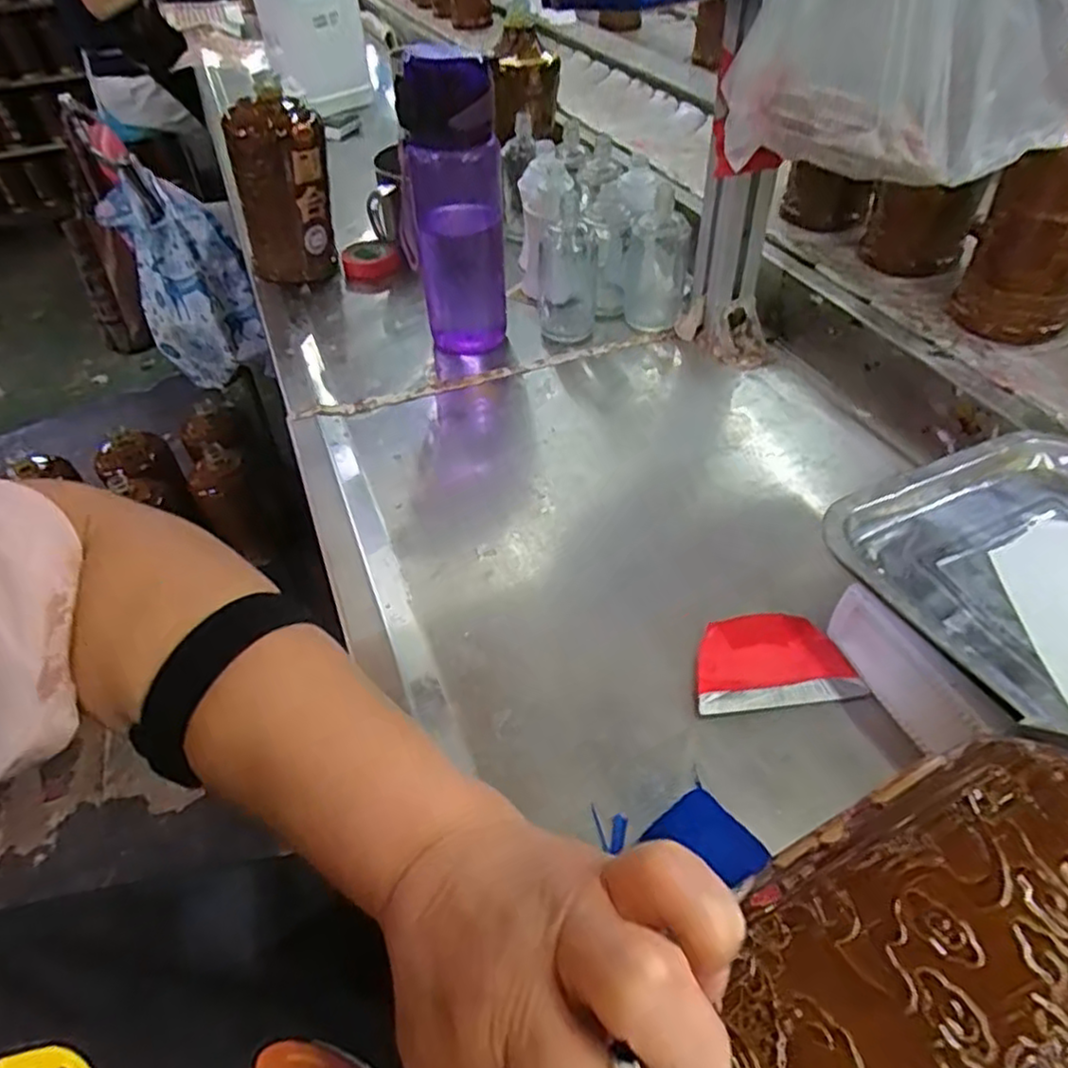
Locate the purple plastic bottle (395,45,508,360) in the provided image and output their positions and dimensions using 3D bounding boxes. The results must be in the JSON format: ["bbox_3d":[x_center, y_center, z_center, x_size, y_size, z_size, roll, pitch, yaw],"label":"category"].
[{"bbox_3d":[-0.066,-0.267,0.571,0.083,0.217,0.071,-5,47,0],"label":"purple plastic bottle"}]

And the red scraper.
[{"bbox_3d":[0.132,0.069,0.383,0.088,0.005,0.055,-7,47,-2],"label":"red scraper"}]

